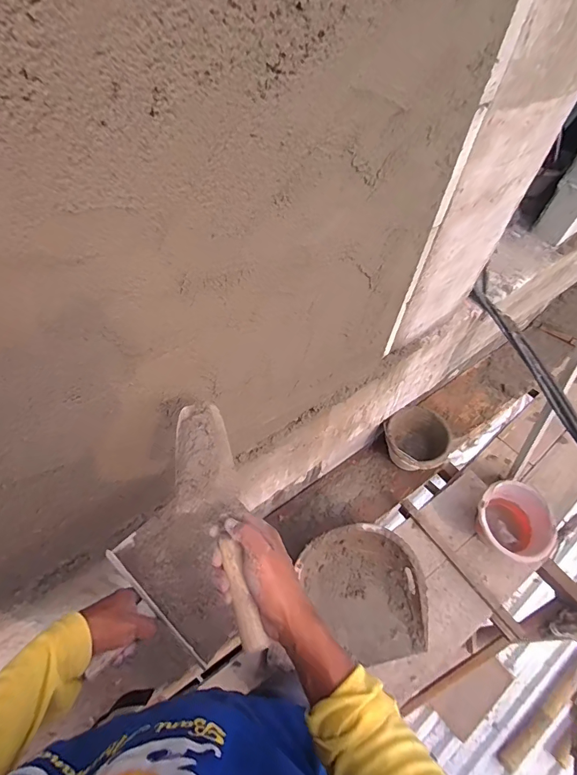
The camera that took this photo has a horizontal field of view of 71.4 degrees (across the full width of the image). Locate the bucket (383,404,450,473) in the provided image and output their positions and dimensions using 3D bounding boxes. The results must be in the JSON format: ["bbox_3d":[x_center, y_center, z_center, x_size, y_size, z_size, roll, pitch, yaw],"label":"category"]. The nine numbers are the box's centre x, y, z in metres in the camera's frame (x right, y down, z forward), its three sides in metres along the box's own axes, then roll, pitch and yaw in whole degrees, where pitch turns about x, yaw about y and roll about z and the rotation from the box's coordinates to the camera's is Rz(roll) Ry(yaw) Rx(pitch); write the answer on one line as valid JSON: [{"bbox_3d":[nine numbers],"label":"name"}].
[{"bbox_3d":[0.510,0.224,1.638,0.252,0.210,0.253,1,55,-2],"label":"bucket"}]

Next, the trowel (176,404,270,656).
[{"bbox_3d":[-0.088,0.167,0.504,0.075,0.088,0.287,-15,68,-12],"label":"trowel"}]

